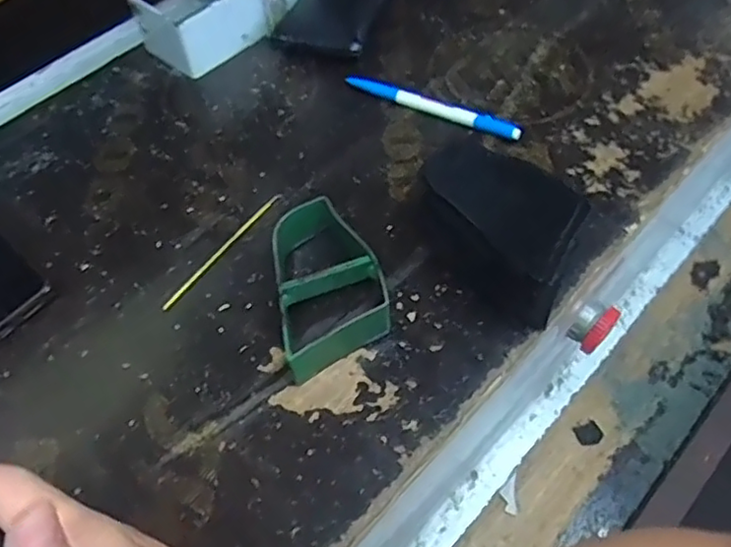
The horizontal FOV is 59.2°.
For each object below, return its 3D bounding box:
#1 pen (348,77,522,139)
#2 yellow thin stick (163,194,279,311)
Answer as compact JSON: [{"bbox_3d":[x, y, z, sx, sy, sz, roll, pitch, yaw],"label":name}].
[{"bbox_3d":[0.047,-0.121,0.467,0.136,0.016,0.011,24,60,20],"label":"pen"},{"bbox_3d":[-0.089,-0.016,0.407,0.006,0.004,0.106,29,62,23],"label":"yellow thin stick"}]

